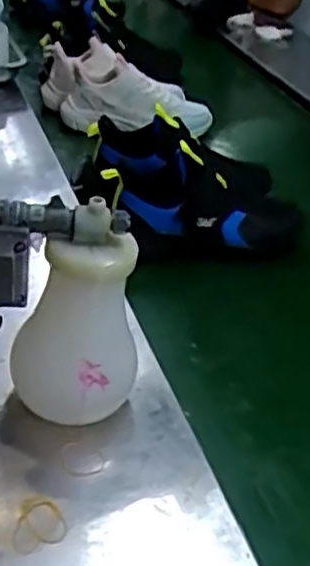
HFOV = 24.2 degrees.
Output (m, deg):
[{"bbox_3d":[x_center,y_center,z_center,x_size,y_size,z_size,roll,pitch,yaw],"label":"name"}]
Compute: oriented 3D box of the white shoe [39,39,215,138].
[{"bbox_3d":[-0.042,-0.319,1.219,0.274,0.129,0.097,11,33,6],"label":"white shoe"}]

